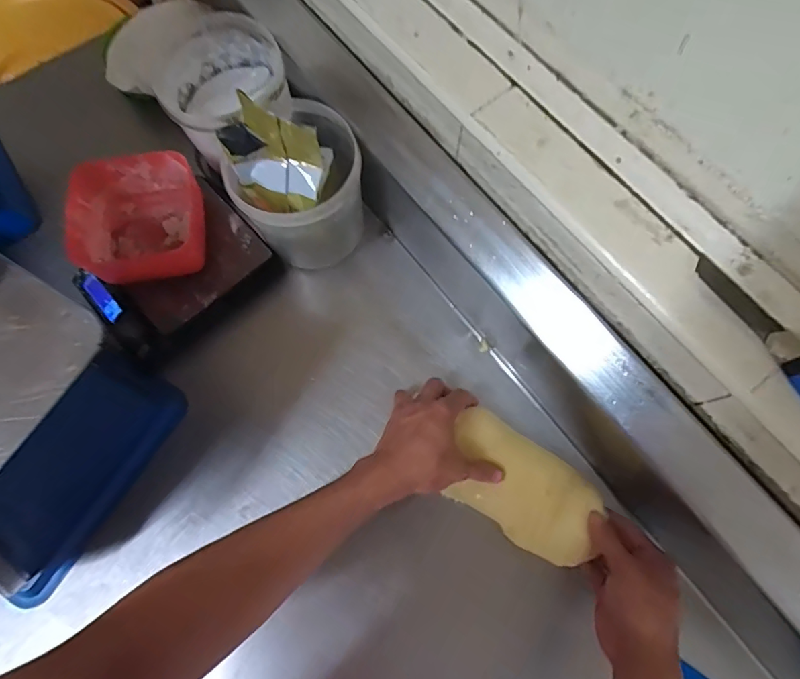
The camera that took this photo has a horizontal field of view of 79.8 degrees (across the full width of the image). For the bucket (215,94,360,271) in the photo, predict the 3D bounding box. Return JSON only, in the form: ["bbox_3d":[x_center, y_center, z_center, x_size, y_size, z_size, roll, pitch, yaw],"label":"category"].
[{"bbox_3d":[-0.112,-0.175,0.515,0.130,0.176,0.149,-27,74,-8],"label":"bucket"}]

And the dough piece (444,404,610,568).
[{"bbox_3d":[0.117,0.142,0.467,0.154,0.029,0.091,33,75,10],"label":"dough piece"}]

